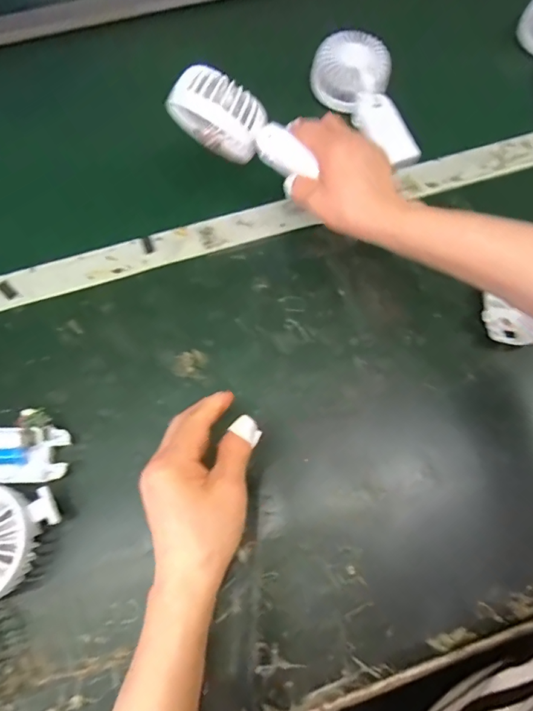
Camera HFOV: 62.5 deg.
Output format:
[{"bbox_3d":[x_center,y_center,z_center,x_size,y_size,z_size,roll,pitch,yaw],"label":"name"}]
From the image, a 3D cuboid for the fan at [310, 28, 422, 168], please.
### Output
[{"bbox_3d":[0.115,-0.297,0.508,0.082,0.040,0.178,-15,70,-5],"label":"fan"}]

